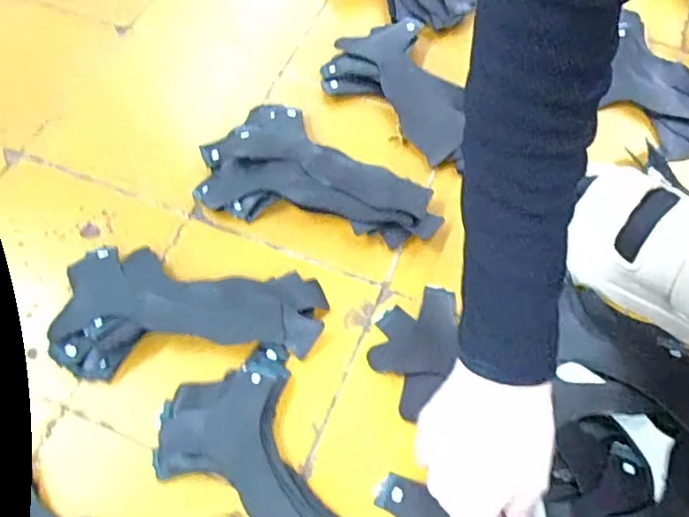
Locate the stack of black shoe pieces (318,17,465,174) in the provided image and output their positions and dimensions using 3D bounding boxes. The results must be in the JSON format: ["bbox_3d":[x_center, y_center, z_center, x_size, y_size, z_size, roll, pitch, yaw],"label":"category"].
[{"bbox_3d":[0.054,-0.172,0.636,0.126,0.019,0.191,-18,63,-9],"label":"stack of black shoe pieces"}]

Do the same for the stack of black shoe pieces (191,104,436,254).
[{"bbox_3d":[-0.022,-0.083,0.587,0.227,0.024,0.128,16,63,9],"label":"stack of black shoe pieces"}]

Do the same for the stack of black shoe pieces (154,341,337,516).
[{"bbox_3d":[-0.054,0.175,0.450,0.117,0.015,0.214,-29,65,-14],"label":"stack of black shoe pieces"}]

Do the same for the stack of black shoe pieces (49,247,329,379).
[{"bbox_3d":[-0.132,0.039,0.520,0.218,0.024,0.111,-2,61,-1],"label":"stack of black shoe pieces"}]

